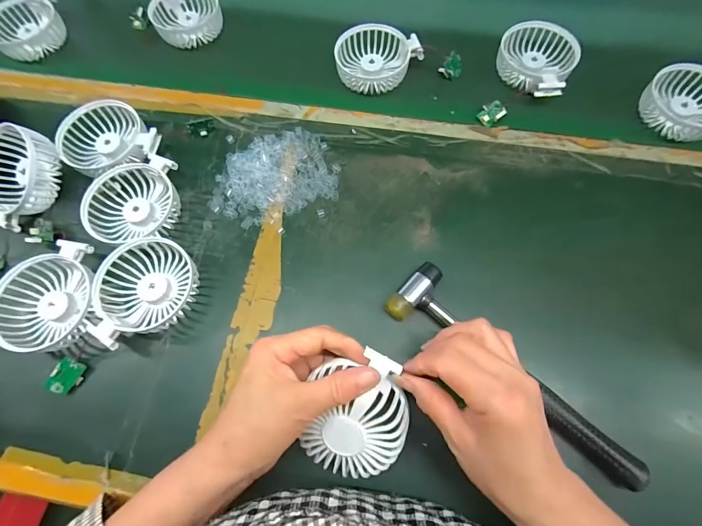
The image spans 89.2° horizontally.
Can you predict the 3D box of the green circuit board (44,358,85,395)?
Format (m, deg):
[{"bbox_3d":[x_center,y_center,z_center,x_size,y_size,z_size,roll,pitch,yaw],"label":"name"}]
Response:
[{"bbox_3d":[-0.260,0.105,0.326,0.024,0.004,0.030,32,76,-26],"label":"green circuit board"}]

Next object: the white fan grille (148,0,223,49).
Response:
[{"bbox_3d":[-0.222,-0.336,0.481,0.087,0.032,0.086,0,70,1],"label":"white fan grille"}]

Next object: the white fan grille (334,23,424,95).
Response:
[{"bbox_3d":[0.033,-0.252,0.440,0.101,0.028,0.083,7,71,4],"label":"white fan grille"}]

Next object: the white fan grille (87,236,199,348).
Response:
[{"bbox_3d":[-0.197,0.023,0.341,0.092,0.036,0.086,0,70,1],"label":"white fan grille"}]

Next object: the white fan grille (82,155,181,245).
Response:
[{"bbox_3d":[-0.227,-0.063,0.373,0.083,0.032,0.094,-2,70,1],"label":"white fan grille"}]

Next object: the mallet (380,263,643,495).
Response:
[{"bbox_3d":[0.142,0.088,0.314,0.236,0.030,0.060,36,75,13],"label":"mallet"}]

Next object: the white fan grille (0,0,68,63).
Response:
[{"bbox_3d":[-0.435,-0.319,0.482,0.092,0.041,0.089,0,70,1],"label":"white fan grille"}]

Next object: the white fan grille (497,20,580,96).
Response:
[{"bbox_3d":[0.225,-0.249,0.433,0.090,0.027,0.100,33,74,12],"label":"white fan grille"}]

